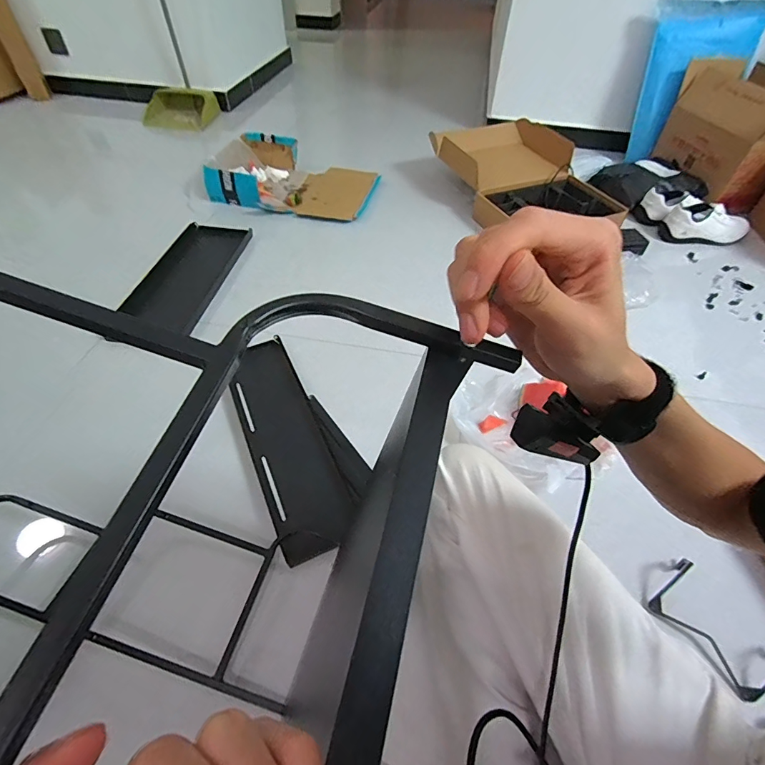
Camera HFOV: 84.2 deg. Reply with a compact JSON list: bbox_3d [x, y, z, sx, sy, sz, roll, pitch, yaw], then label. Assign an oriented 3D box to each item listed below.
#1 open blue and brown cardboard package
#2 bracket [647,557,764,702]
[{"bbox_3d":[-0.282,-0.676,1.384,0.505,0.127,0.374,15,51,11],"label":"open blue and brown cardboard package"},{"bbox_3d":[0.466,0.339,0.587,0.100,0.053,0.150,-33,58,-26],"label":"bracket"}]

